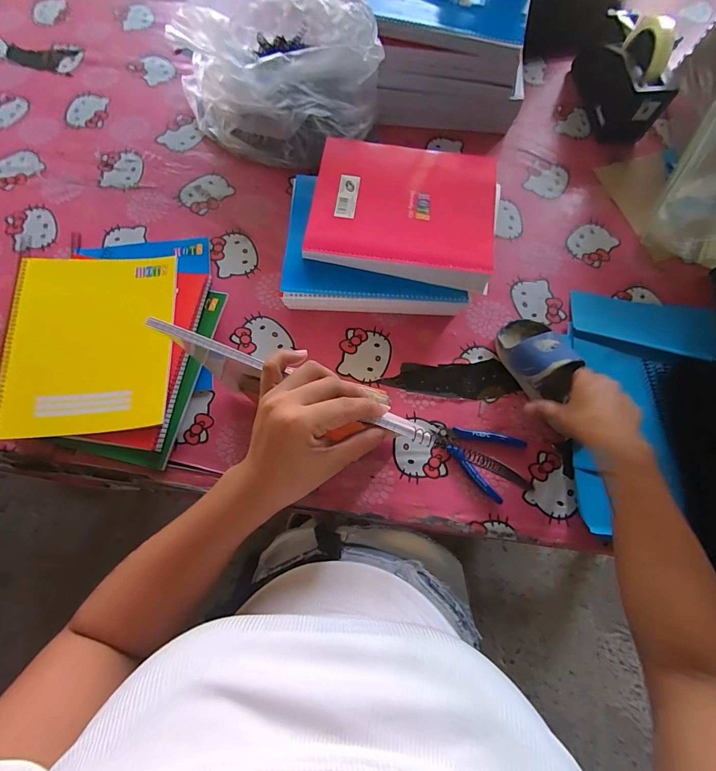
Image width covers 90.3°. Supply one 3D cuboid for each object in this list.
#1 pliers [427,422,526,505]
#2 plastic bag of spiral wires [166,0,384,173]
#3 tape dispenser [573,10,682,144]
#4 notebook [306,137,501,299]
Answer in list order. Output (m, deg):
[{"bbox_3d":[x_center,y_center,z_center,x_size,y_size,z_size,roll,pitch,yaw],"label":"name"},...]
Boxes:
[{"bbox_3d":[0.152,0.082,0.469,0.116,0.016,0.086,34,75,9],"label":"pliers"},{"bbox_3d":[-0.129,-0.490,0.563,0.258,0.147,0.263,-29,76,-9],"label":"plastic bag of spiral wires"},{"bbox_3d":[0.456,-0.540,0.611,0.078,0.114,0.200,-5,73,-2],"label":"tape dispenser"},{"bbox_3d":[0.066,-0.245,0.498,0.249,0.024,0.202,10,73,2],"label":"notebook"}]

